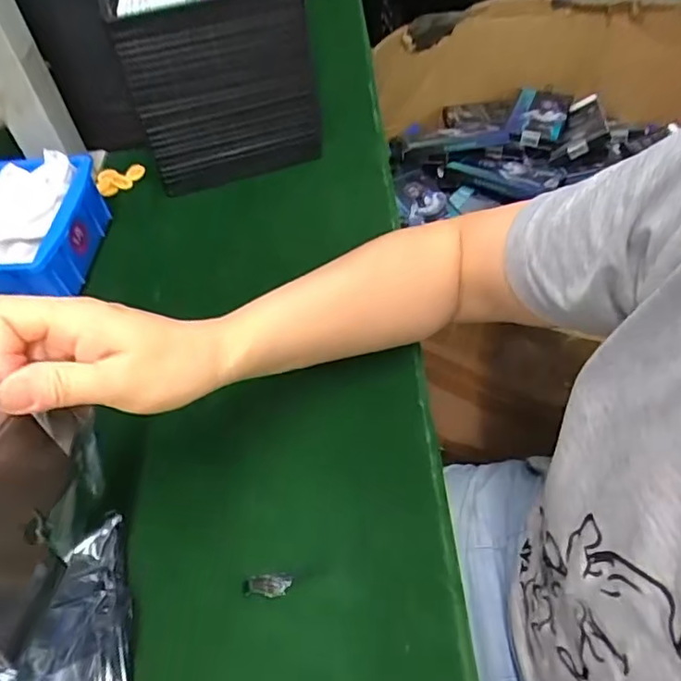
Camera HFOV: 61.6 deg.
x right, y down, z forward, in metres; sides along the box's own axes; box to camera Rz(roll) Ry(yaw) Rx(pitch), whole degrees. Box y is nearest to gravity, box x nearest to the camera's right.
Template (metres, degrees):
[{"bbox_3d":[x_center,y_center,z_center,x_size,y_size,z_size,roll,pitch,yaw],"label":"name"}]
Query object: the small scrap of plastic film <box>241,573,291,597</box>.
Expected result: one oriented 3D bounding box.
[{"bbox_3d":[-0.043,0.143,0.334,0.029,0.004,0.012,-2,53,3],"label":"small scrap of plastic film"}]

